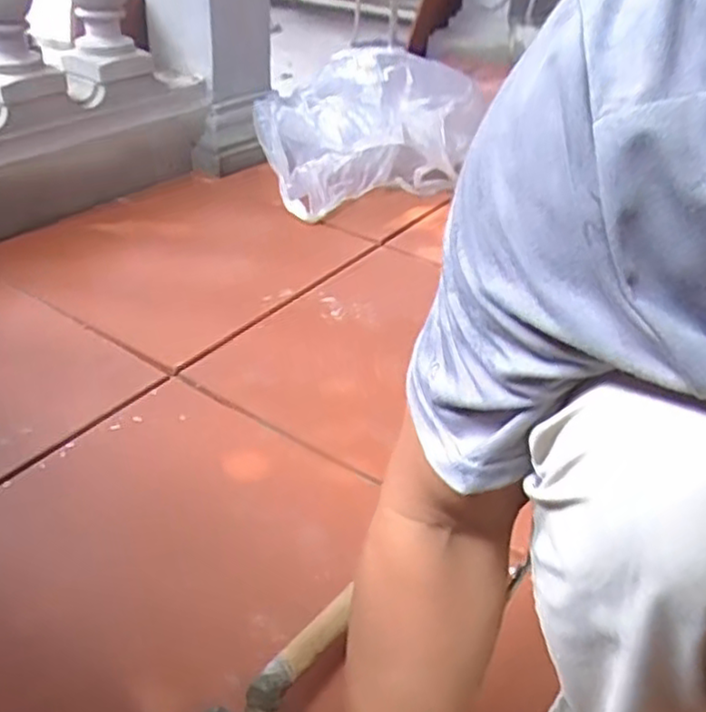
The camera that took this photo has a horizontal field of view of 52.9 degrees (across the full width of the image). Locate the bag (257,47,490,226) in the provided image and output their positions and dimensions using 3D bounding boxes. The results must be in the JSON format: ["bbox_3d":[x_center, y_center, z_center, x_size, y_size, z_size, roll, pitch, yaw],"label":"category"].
[{"bbox_3d":[0.058,-0.464,1.433,0.480,0.241,0.228,-16,40,-26],"label":"bag"}]

